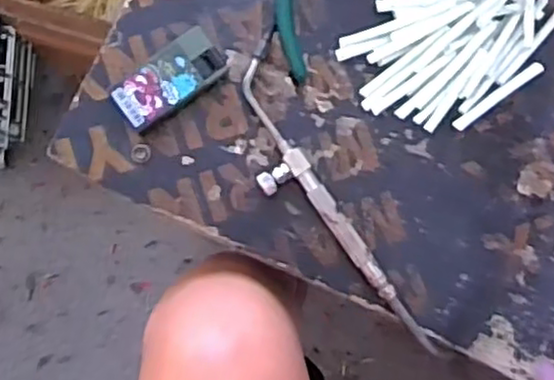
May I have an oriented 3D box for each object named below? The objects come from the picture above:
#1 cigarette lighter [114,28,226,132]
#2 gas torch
[{"bbox_3d":[-0.064,-0.066,0.427,0.069,0.013,0.030,-40,88,-4],"label":"cigarette lighter"},{"bbox_3d":[0.024,0.010,0.423,0.048,0.014,0.214,-27,87,-3],"label":"gas torch"}]

